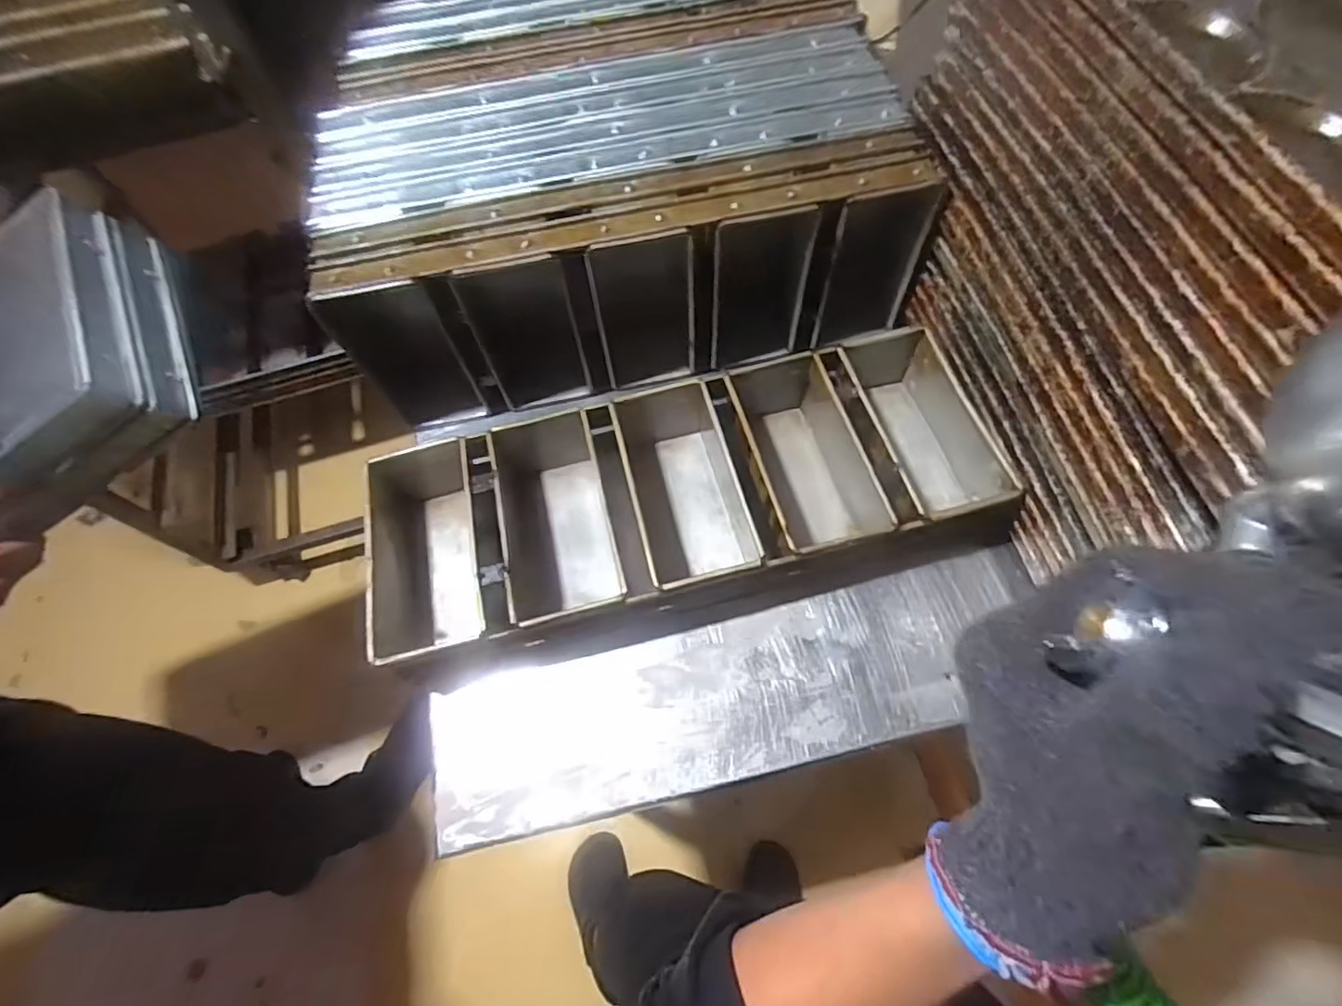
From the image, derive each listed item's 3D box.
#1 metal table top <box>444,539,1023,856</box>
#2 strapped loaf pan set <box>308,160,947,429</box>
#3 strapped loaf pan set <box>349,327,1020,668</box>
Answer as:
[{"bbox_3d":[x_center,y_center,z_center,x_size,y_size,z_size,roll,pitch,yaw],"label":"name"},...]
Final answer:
[{"bbox_3d":[0.068,0.176,0.566,0.568,0.018,0.144,-14,64,-3],"label":"metal table top"},{"bbox_3d":[-0.023,-0.216,0.655,0.586,0.239,0.117,-16,65,-4],"label":"strapped loaf pan set"},{"bbox_3d":[0.021,-0.023,0.612,0.598,0.107,0.237,-14,64,-3],"label":"strapped loaf pan set"}]

